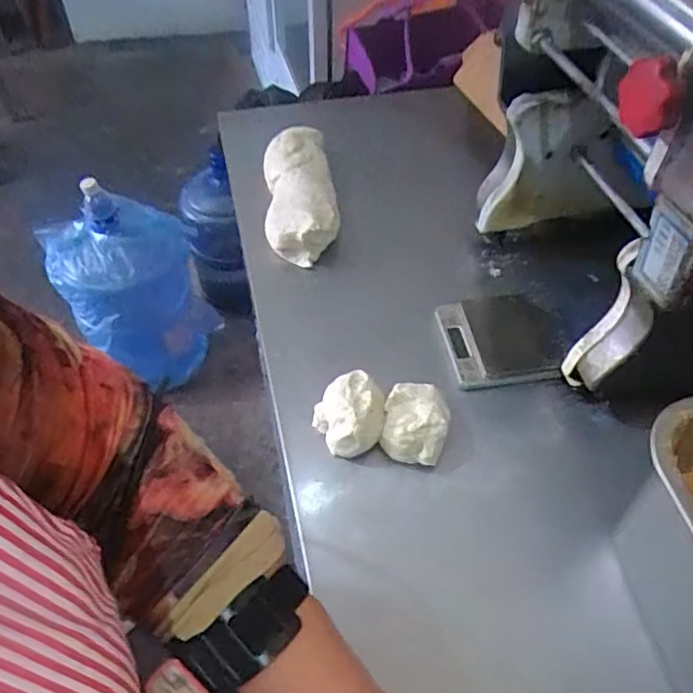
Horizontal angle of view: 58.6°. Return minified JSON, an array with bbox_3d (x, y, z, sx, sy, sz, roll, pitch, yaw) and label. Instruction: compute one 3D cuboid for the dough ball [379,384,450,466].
[{"bbox_3d":[0.062,0.067,0.559,0.055,0.031,0.068,9,52,6],"label":"dough ball"}]

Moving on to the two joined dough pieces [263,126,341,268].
[{"bbox_3d":[-0.058,-0.193,0.754,0.087,0.049,0.216,-3,52,-4],"label":"two joined dough pieces"}]

